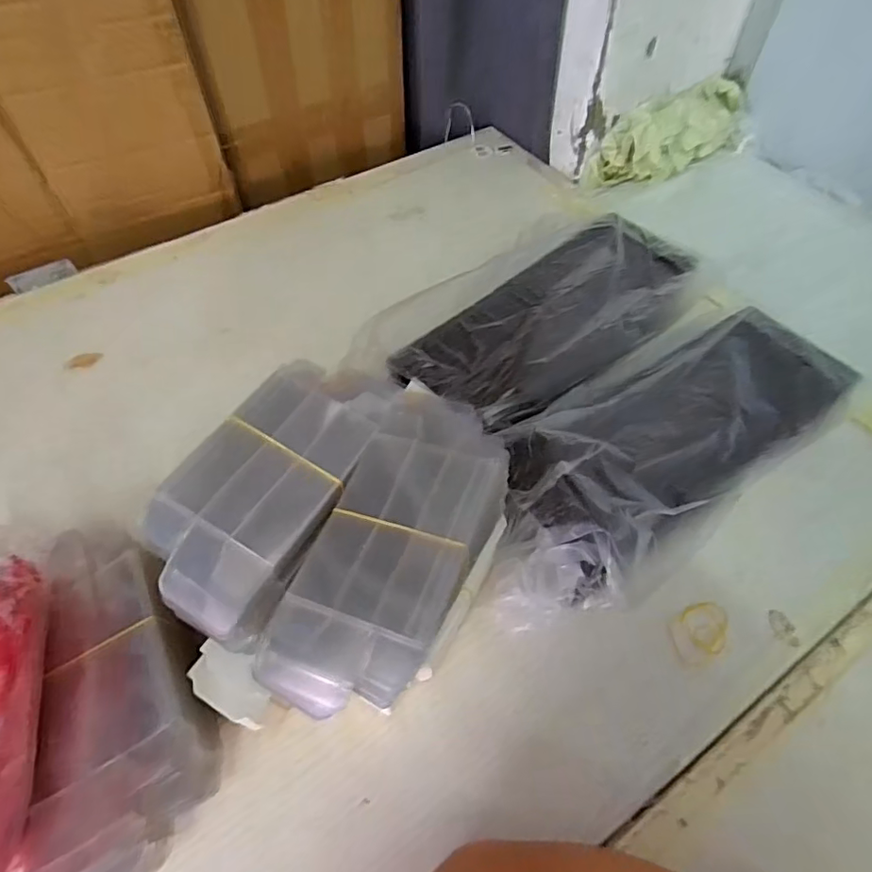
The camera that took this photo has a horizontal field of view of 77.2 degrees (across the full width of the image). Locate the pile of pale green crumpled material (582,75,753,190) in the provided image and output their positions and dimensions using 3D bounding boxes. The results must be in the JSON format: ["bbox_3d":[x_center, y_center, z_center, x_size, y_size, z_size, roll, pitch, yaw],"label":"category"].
[{"bbox_3d":[0.303,-0.382,0.683,0.230,0.073,0.073,-28,61,-17],"label":"pile of pale green crumpled material"}]

